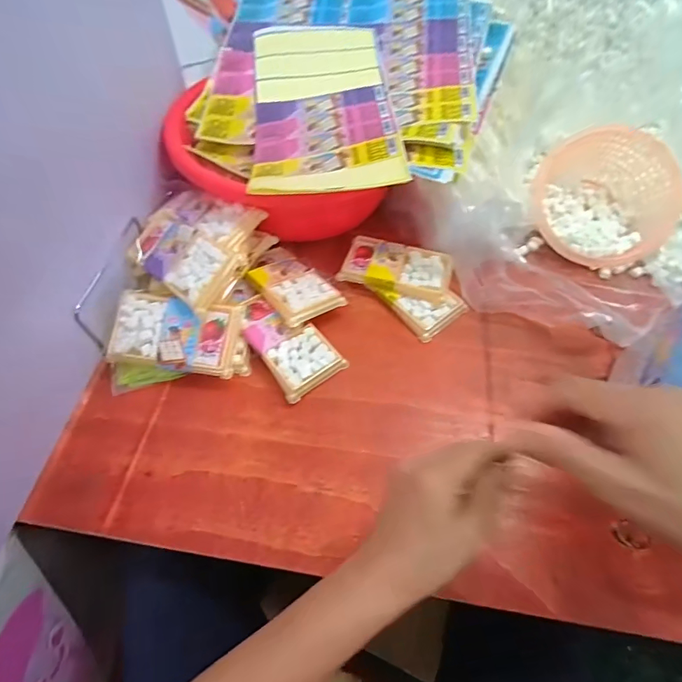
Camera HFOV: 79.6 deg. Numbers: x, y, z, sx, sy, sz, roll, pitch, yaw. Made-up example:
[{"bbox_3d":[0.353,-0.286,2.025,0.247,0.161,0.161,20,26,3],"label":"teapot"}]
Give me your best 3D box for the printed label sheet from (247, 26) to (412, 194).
[{"bbox_3d":[-0.027,-0.306,0.525,0.176,0.038,0.331,-9,62,4],"label":"printed label sheet"}]

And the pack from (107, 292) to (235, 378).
[{"bbox_3d":[-0.181,-0.009,0.441,0.131,0.018,0.077,8,78,2],"label":"pack"}]

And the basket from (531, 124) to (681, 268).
[{"bbox_3d":[0.345,-0.178,0.527,0.179,0.110,0.149,-32,63,-20],"label":"basket"}]

